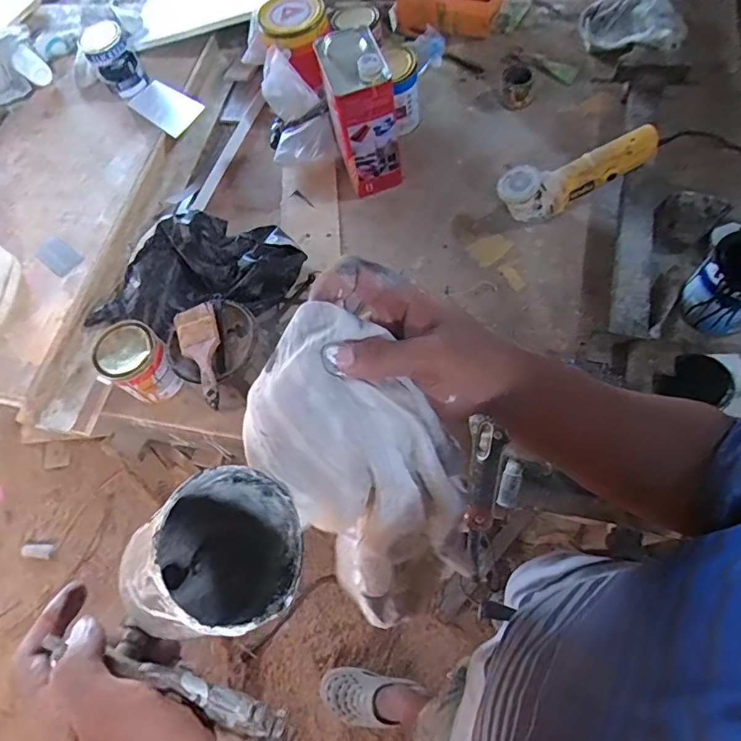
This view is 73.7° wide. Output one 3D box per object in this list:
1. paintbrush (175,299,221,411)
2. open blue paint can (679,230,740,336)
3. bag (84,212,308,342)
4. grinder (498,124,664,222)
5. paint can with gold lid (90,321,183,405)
[{"bbox_3d":[-0.267,-0.027,0.789,0.063,0.023,0.191,-21,63,-1],"label":"paintbrush"},{"bbox_3d":[0.578,-0.142,0.779,0.112,0.138,0.112,-4,64,8],"label":"open blue paint can"},{"bbox_3d":[-0.340,-0.183,0.939,0.423,0.109,0.200,-13,65,3],"label":"bag"},{"bbox_3d":[0.384,-0.363,0.916,0.286,0.095,0.073,-21,67,12],"label":"grinder"},{"bbox_3d":[-0.398,-0.011,0.865,0.110,0.110,0.109,-3,66,7],"label":"paint can with gold lid"}]

